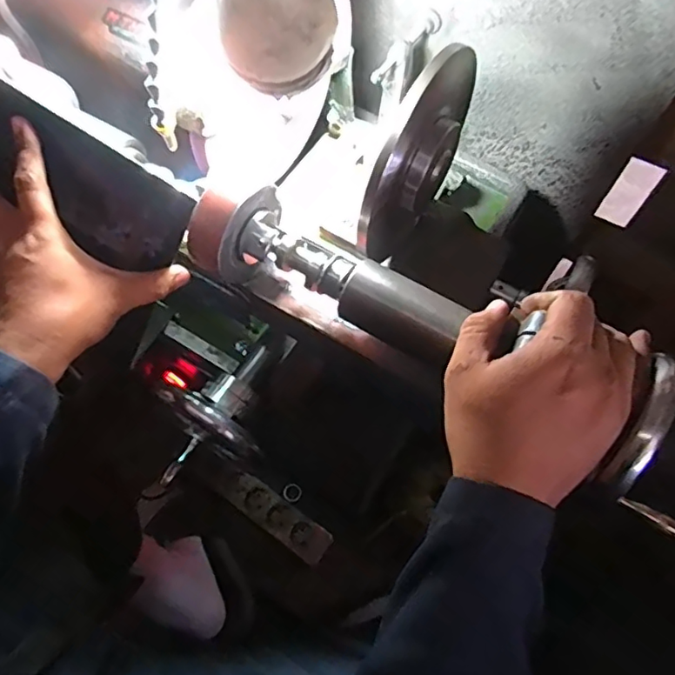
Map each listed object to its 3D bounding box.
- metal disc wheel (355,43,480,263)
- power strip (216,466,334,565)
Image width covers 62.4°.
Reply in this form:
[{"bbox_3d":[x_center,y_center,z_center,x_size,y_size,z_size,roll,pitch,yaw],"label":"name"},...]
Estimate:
[{"bbox_3d":[0.066,-0.134,0.435,0.025,0.159,0.147,33,70,14],"label":"metal disc wheel"},{"bbox_3d":[-0.098,0.281,0.880,0.192,0.034,0.055,32,70,14],"label":"power strip"}]

